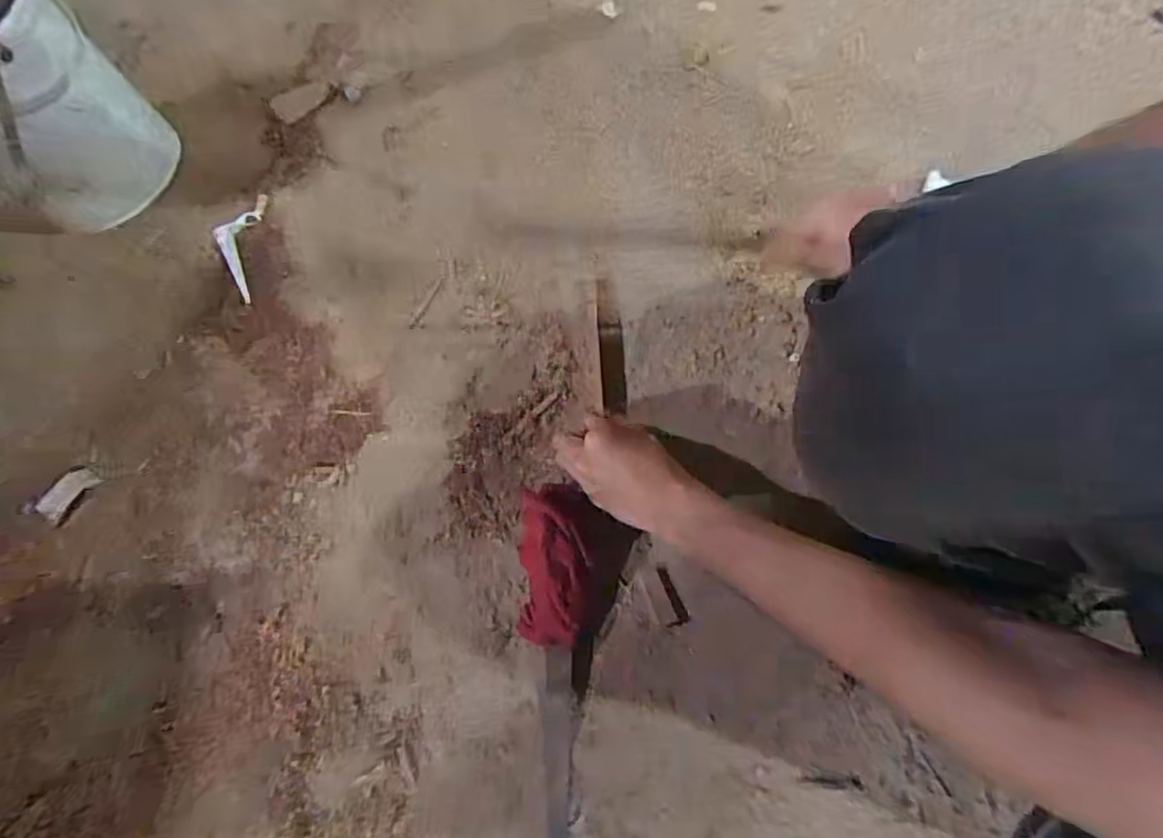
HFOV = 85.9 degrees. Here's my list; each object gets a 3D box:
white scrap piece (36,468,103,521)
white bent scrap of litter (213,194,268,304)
[{"bbox_3d":[-0.477,0.068,0.579,0.029,0.010,0.050,31,75,12],"label":"white scrap piece"},{"bbox_3d":[-0.368,-0.184,0.662,0.046,0.012,0.142,-5,71,0],"label":"white bent scrap of litter"}]

